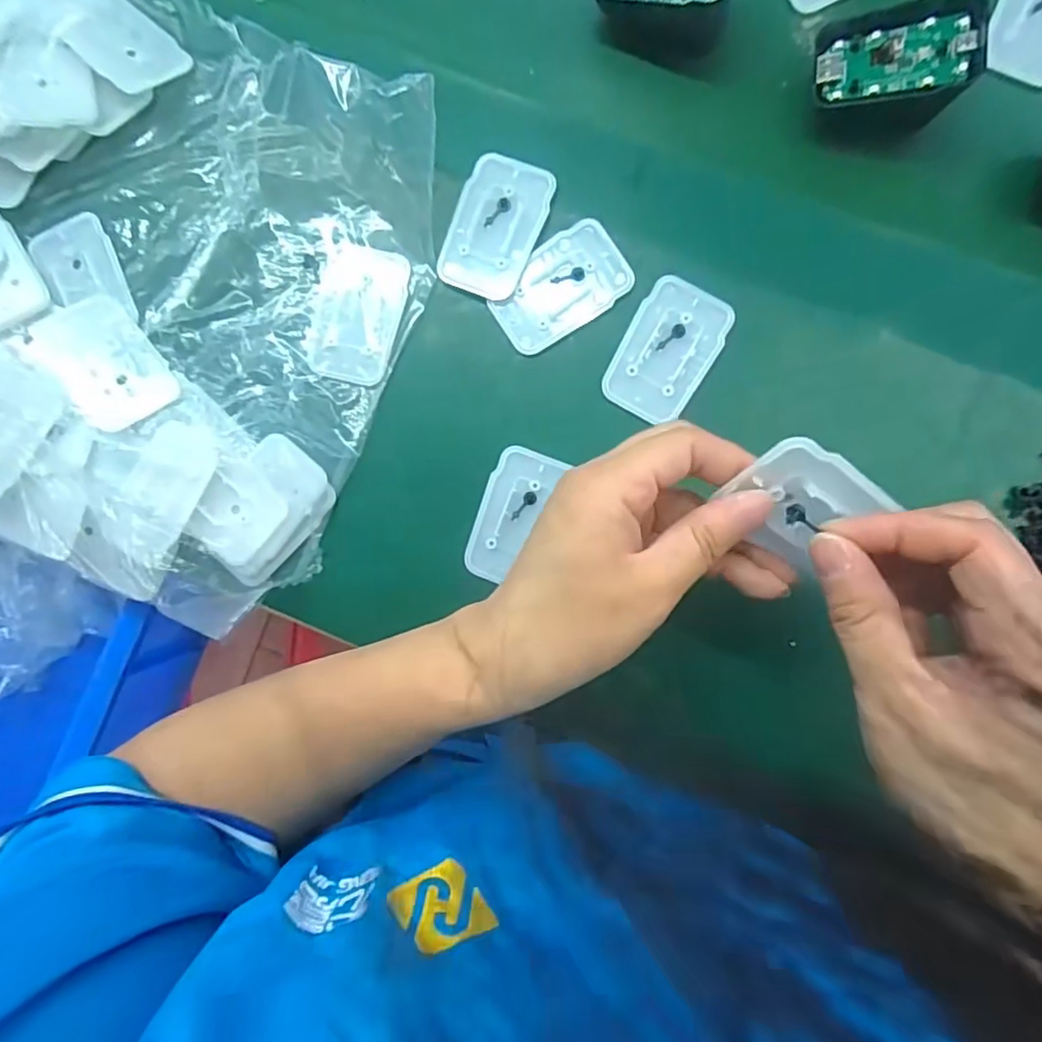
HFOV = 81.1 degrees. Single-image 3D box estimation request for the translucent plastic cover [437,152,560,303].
[{"bbox_3d":[-0.013,-0.150,0.312,0.043,0.008,0.068,23,91,4],"label":"translucent plastic cover"}]

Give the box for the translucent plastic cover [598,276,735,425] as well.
[{"bbox_3d":[0.074,-0.086,0.308,0.045,0.006,0.069,31,91,4],"label":"translucent plastic cover"}]

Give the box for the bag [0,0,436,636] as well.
[{"bbox_3d":[-0.226,-0.131,0.297,0.326,0.045,0.275,24,91,4],"label":"bag"}]

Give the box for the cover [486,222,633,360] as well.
[{"bbox_3d":[0.020,-0.119,0.310,0.069,0.005,0.044,-32,87,3],"label":"cover"}]

